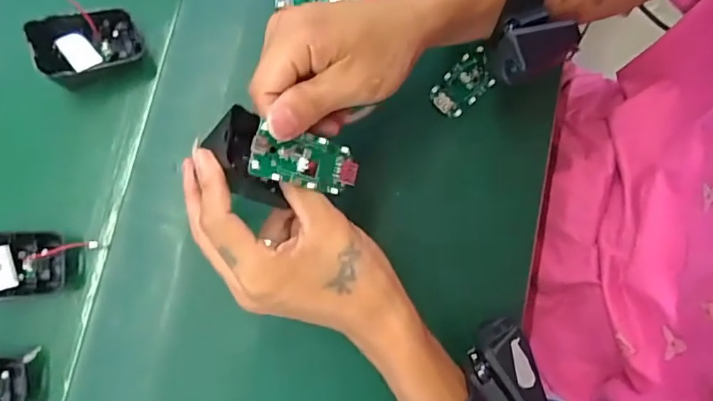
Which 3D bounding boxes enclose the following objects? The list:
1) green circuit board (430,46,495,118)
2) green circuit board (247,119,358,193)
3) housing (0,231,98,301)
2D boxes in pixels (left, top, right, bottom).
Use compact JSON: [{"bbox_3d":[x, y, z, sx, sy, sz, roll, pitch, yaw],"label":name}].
[{"bbox_3d":[0.082,-0.090,0.402,0.059,0.009,0.031,-43,84,-6],"label":"green circuit board"},{"bbox_3d":[-0.028,-0.023,0.300,0.064,0.004,0.029,13,88,-29],"label":"green circuit board"},{"bbox_3d":[-0.219,0.045,0.351,0.083,0.046,0.046,-1,82,-1],"label":"housing"}]

